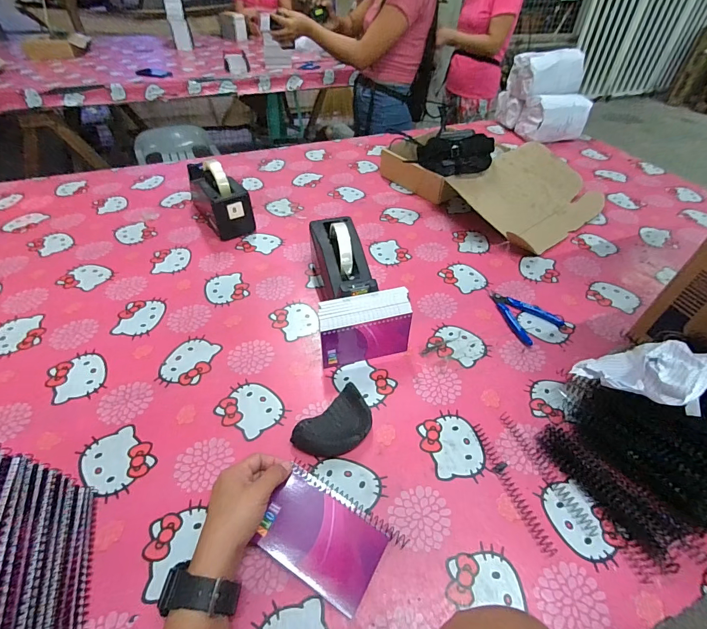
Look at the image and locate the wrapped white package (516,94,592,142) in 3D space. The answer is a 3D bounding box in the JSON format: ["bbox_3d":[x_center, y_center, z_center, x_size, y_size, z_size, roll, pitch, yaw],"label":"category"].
[{"bbox_3d":[0.630,-0.617,1.130,0.181,0.111,0.113,-8,48,-8],"label":"wrapped white package"}]

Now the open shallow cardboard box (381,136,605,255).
[{"bbox_3d":[0.328,-0.337,0.887,0.343,0.067,0.474,-32,55,-27],"label":"open shallow cardboard box"}]

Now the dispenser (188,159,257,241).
[{"bbox_3d":[-0.296,-0.259,0.778,0.080,0.119,0.209,-28,53,-24],"label":"dispenser"}]

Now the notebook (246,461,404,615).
[{"bbox_3d":[-0.027,0.227,0.375,0.129,0.007,0.087,28,62,11],"label":"notebook"}]

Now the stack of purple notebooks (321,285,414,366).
[{"bbox_3d":[0.017,0.021,0.535,0.135,0.083,0.073,-6,48,-6],"label":"stack of purple notebooks"}]

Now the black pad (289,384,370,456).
[{"bbox_3d":[-0.021,0.143,0.461,0.102,0.021,0.065,-31,55,-26],"label":"black pad"}]

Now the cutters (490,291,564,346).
[{"bbox_3d":[0.293,0.001,0.605,0.089,0.012,0.117,-8,48,-8],"label":"cutters"}]

